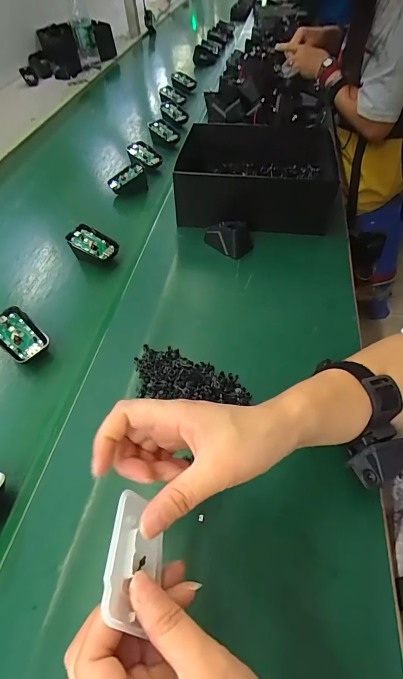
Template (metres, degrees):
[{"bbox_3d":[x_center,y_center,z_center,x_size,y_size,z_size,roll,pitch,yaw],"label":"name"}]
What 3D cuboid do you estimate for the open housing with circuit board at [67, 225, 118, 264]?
[{"bbox_3d":[-0.158,-0.134,0.543,0.065,0.050,0.042,18,53,17],"label":"open housing with circuit board"}]

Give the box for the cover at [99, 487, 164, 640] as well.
[{"bbox_3d":[-0.037,0.123,0.209,0.007,0.035,0.064,-35,29,28],"label":"cover"}]

